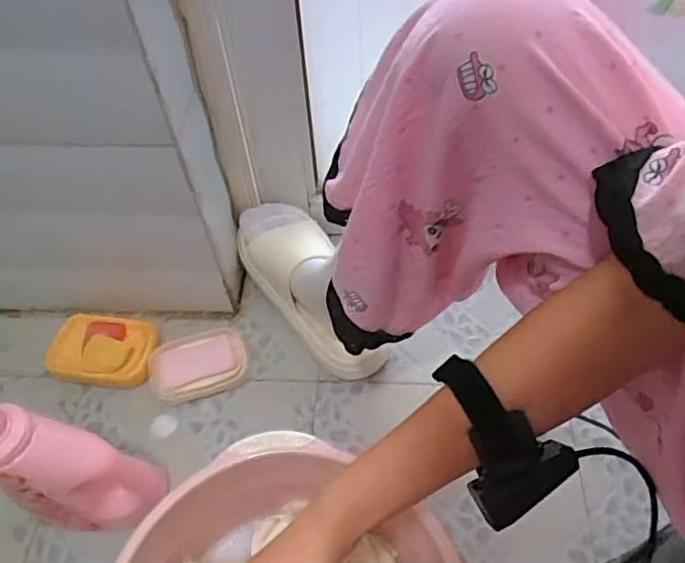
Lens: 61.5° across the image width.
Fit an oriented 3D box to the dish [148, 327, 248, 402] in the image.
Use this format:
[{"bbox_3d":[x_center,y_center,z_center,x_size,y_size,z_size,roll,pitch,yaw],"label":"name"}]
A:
[{"bbox_3d":[-0.184,0.102,0.736,0.116,0.030,0.087,-14,55,-6],"label":"dish"}]

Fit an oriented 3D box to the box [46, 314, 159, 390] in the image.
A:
[{"bbox_3d":[-0.308,0.087,0.752,0.134,0.038,0.091,1,55,5],"label":"box"}]

